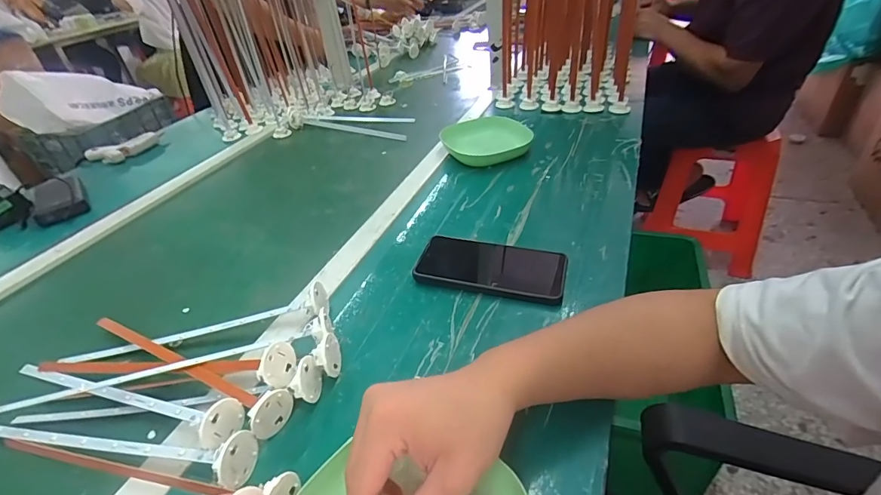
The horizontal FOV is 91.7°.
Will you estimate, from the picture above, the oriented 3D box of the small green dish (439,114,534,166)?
[{"bbox_3d":[0.079,-0.175,0.719,0.135,0.035,0.139,-5,37,4],"label":"small green dish"}]

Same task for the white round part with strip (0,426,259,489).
[{"bbox_3d":[-0.283,0.152,0.355,0.286,0.039,0.036,4,38,15],"label":"white round part with strip"}]

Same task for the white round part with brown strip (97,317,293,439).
[{"bbox_3d":[-0.257,0.110,0.405,0.288,0.039,0.035,13,41,25],"label":"white round part with brown strip"}]

